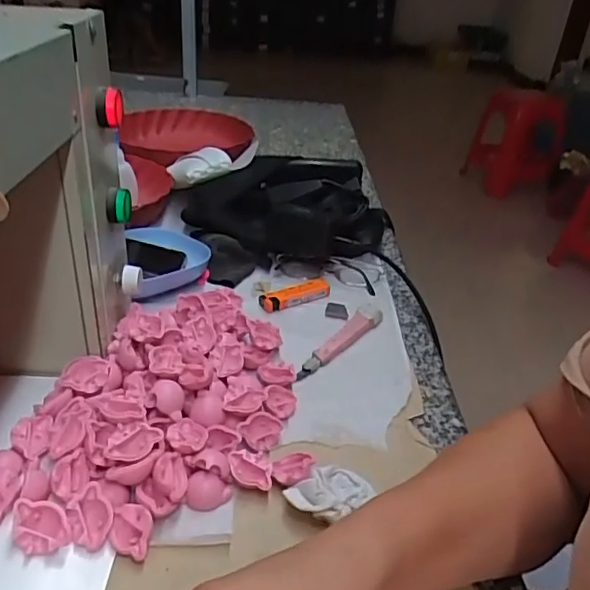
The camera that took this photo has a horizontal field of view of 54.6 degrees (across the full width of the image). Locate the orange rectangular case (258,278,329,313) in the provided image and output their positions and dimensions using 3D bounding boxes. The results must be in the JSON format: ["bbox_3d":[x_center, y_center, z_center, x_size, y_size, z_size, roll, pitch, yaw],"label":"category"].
[{"bbox_3d":[0.002,-0.003,0.624,0.082,0.014,0.022,-14,37,-29],"label":"orange rectangular case"}]

